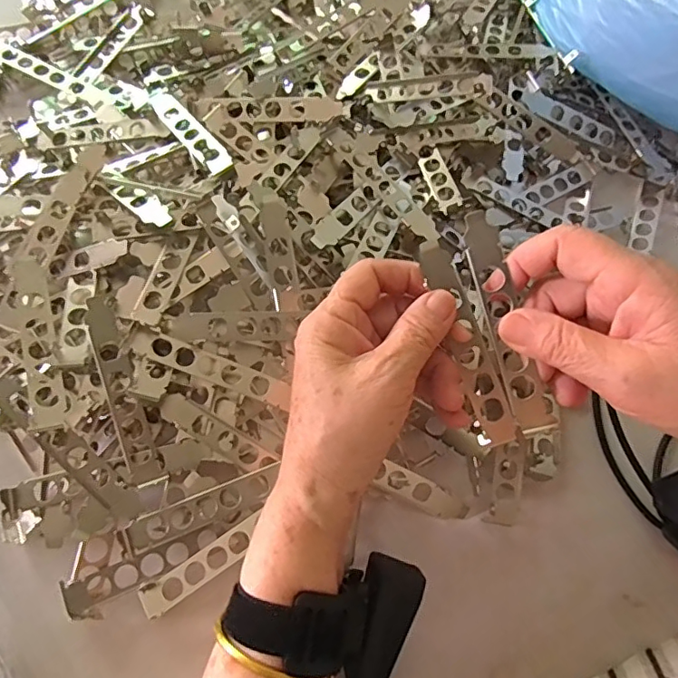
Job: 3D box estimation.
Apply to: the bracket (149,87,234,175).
[{"bbox_3d":[-0.114,-0.159,0.396,0.019,0.009,0.115,-34,63,-14],"label":"bracket"}]

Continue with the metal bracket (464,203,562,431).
[{"bbox_3d":[0.089,-0.010,0.282,0.018,0.012,0.119,-18,89,-9],"label":"metal bracket"}]

